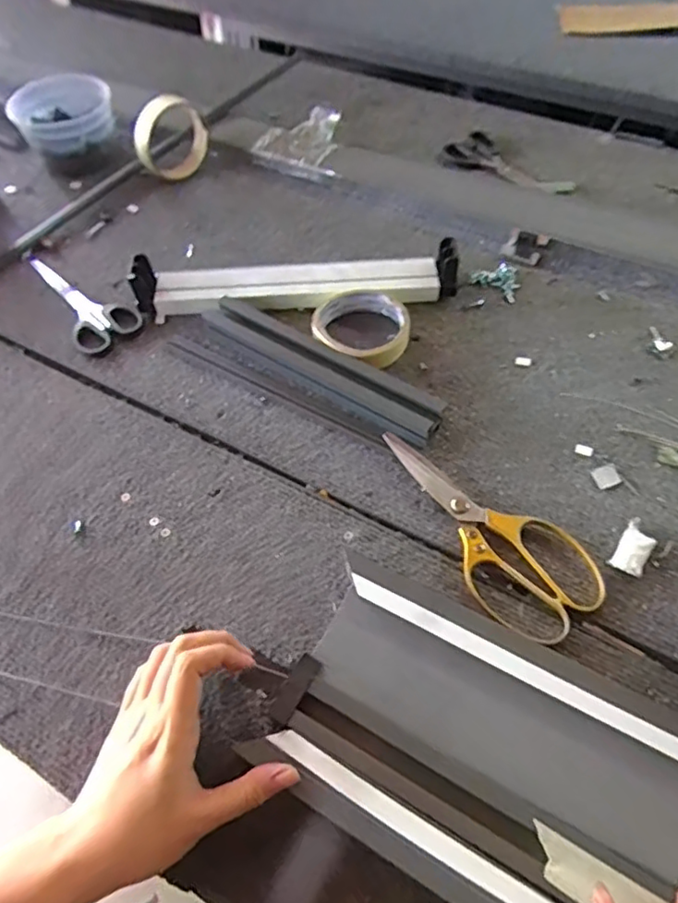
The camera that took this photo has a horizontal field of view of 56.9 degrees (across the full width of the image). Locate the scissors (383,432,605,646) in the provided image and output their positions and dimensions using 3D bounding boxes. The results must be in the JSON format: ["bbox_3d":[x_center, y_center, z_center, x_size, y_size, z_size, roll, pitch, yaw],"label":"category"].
[{"bbox_3d":[0.104,0.050,0.464,0.084,0.012,0.192,-33,60,-19],"label":"scissors"}]

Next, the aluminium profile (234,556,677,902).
[{"bbox_3d":[0.190,0.230,0.338,0.473,0.039,0.152,25,58,18],"label":"aluminium profile"}]

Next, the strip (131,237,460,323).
[{"bbox_3d":[-0.041,-0.169,0.602,0.300,0.046,0.054,-5,54,-1],"label":"strip"}]

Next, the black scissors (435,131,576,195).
[{"bbox_3d":[0.201,-0.341,0.735,0.156,0.004,0.079,20,58,16],"label":"black scissors"}]

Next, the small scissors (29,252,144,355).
[{"bbox_3d":[-0.259,-0.152,0.616,0.062,0.015,0.163,-38,61,-22],"label":"small scissors"}]

